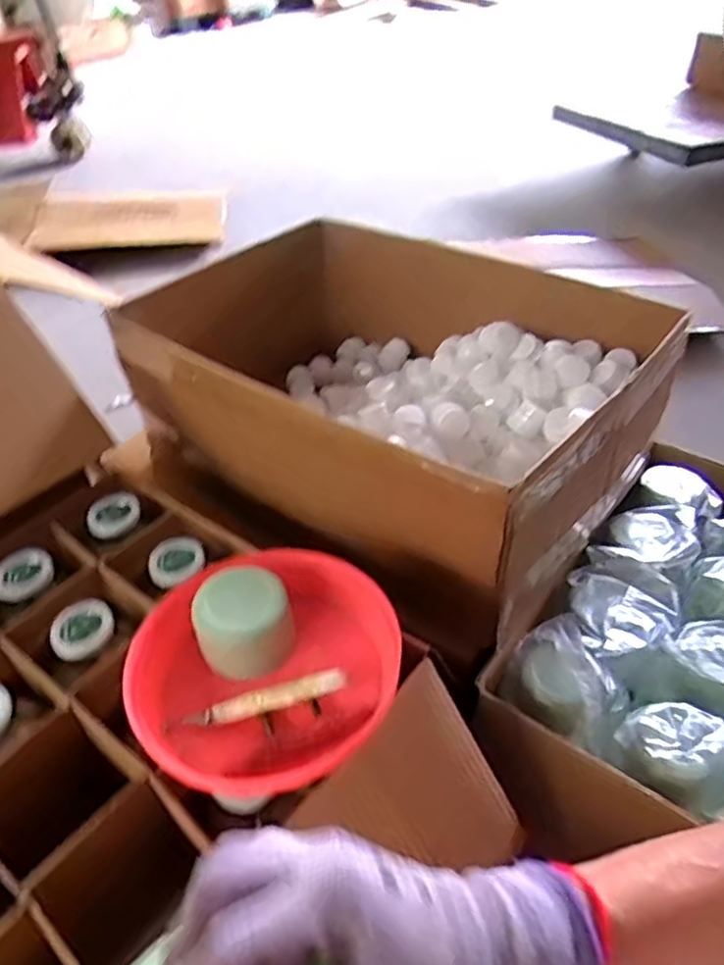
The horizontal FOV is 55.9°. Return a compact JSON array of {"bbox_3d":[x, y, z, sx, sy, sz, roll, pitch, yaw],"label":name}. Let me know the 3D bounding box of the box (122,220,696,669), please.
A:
[{"bbox_3d":[0.052,-0.114,0.937,0.576,0.265,0.478,25,49,28],"label":"box"}]

